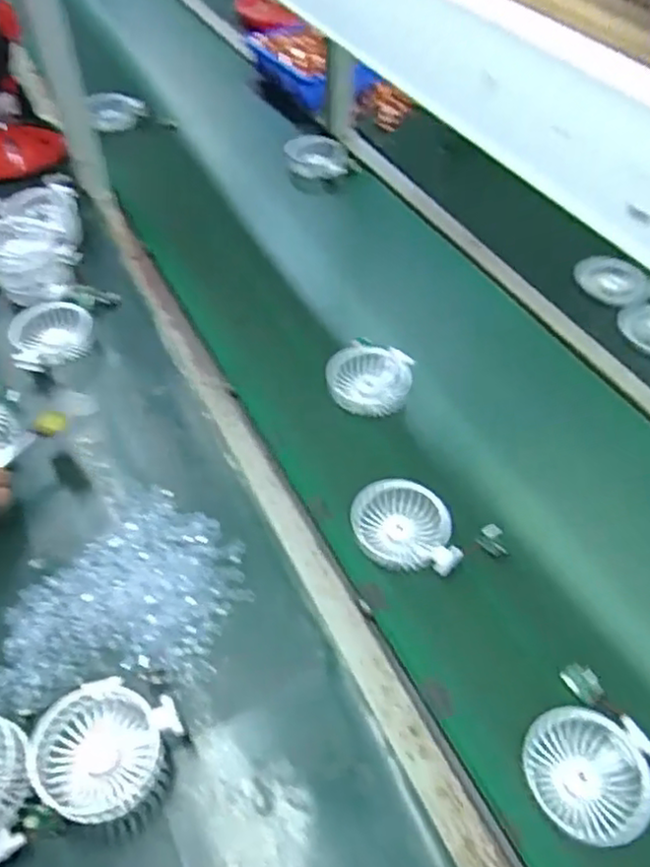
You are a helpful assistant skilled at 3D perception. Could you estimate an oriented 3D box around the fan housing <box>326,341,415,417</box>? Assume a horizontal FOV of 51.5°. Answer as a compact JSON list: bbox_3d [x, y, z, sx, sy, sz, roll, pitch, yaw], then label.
[{"bbox_3d":[0.053,-0.064,0.794,0.091,0.039,0.091,0,50,0],"label":"fan housing"}]

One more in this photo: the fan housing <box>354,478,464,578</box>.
[{"bbox_3d":[0.077,0.093,0.663,0.097,0.029,0.093,-3,50,-2],"label":"fan housing"}]

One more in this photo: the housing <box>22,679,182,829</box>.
[{"bbox_3d":[-0.170,0.244,0.517,0.088,0.047,0.096,0,50,0],"label":"housing"}]

